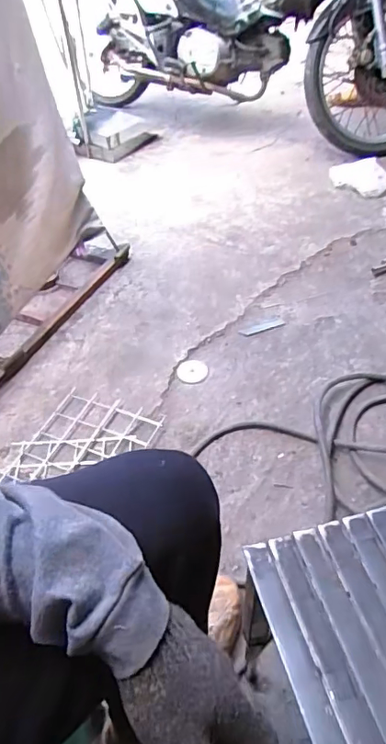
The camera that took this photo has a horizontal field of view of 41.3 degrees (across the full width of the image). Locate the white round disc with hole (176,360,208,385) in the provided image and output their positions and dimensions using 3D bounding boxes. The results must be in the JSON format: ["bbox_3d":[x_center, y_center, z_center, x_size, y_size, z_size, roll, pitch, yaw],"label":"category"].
[{"bbox_3d":[-0.001,-0.002,1.195,0.071,0.008,0.071,0,48,0],"label":"white round disc with hole"}]

